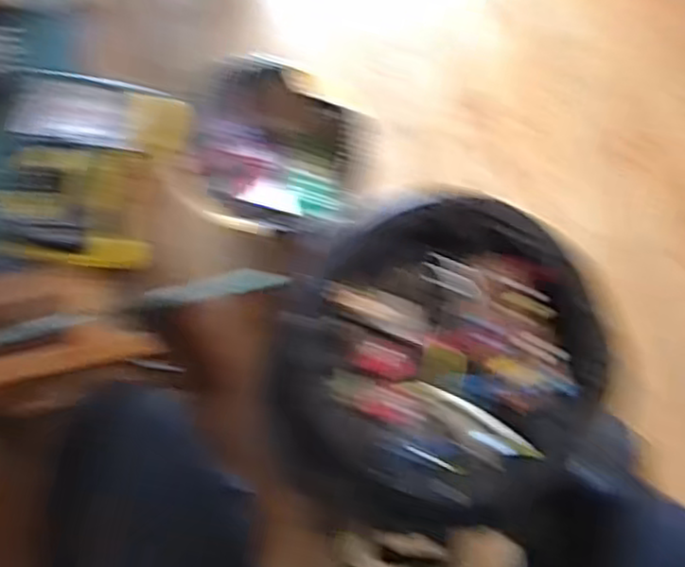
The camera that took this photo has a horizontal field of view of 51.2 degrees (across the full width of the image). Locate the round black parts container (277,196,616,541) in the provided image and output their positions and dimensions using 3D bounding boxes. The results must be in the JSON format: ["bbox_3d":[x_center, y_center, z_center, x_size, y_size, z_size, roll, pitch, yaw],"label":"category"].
[{"bbox_3d":[0.075,0.056,0.545,0.247,0.062,0.236,1,70,-2],"label":"round black parts container"}]

